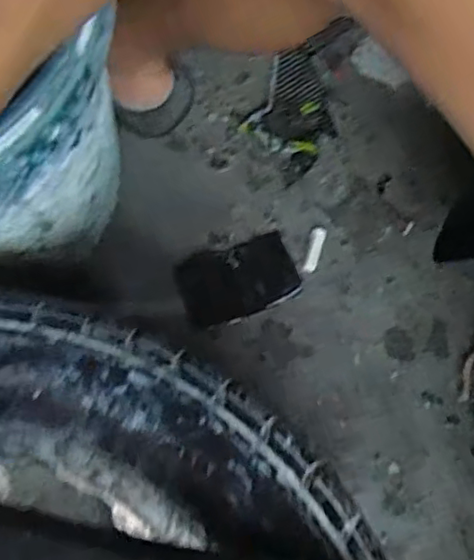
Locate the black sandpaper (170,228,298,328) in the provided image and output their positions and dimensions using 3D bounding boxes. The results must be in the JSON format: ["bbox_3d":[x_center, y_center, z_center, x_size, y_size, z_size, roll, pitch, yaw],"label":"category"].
[{"bbox_3d":[0.001,0.000,0.623,0.114,0.009,0.073,-18,78,-8],"label":"black sandpaper"}]

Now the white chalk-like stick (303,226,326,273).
[{"bbox_3d":[0.079,-0.031,0.635,0.012,0.013,0.046,15,76,2],"label":"white chalk-like stick"}]

